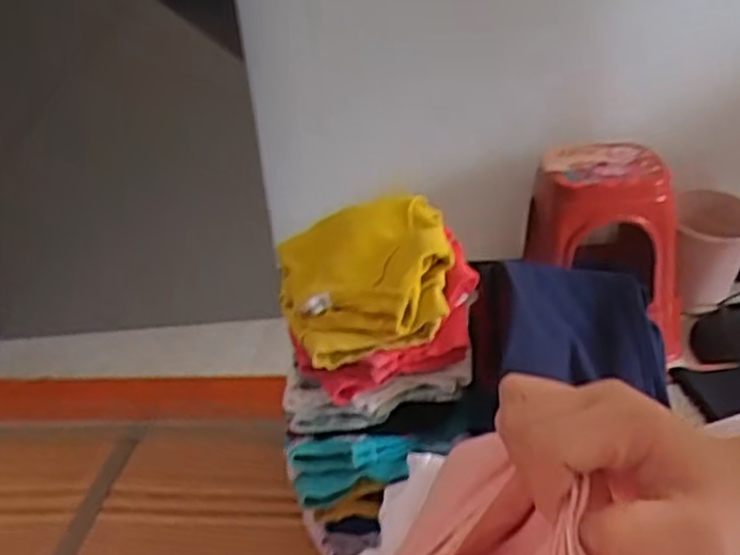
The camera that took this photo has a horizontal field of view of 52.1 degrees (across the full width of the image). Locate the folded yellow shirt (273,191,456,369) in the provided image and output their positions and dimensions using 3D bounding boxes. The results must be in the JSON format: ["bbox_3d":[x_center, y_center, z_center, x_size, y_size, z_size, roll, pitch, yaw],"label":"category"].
[{"bbox_3d":[-0.005,-0.014,0.803,0.180,0.077,0.221,-6,30,0],"label":"folded yellow shirt"}]

